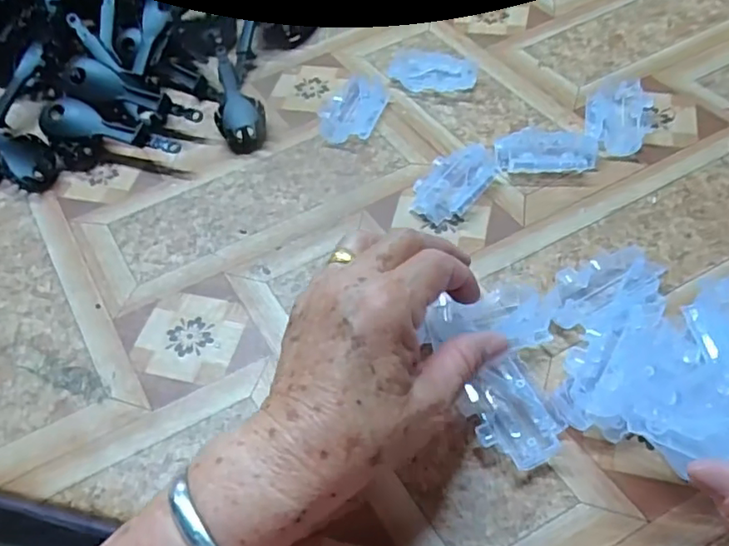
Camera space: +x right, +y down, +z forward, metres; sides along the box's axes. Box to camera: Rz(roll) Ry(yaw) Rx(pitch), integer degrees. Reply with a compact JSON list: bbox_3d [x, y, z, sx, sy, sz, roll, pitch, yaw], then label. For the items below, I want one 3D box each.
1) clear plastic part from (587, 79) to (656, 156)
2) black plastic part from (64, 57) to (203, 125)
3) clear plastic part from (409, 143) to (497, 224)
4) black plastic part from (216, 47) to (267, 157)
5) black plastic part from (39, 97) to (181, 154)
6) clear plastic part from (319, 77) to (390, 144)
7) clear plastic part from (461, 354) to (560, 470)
[{"bbox_3d":[0.185,-0.112,0.423,0.044,0.014,0.067,10,56,11],"label":"clear plastic part"},{"bbox_3d":[-0.181,-0.138,0.456,0.117,0.025,0.034,22,58,2],"label":"black plastic part"},{"bbox_3d":[0.061,-0.062,0.402,0.040,0.012,0.067,36,65,25],"label":"clear plastic part"},{"bbox_3d":[-0.104,-0.145,0.474,0.035,0.017,0.123,-15,55,-6],"label":"black plastic part"},{"bbox_3d":[-0.190,-0.103,0.436,0.114,0.023,0.030,16,58,15],"label":"black plastic part"},{"bbox_3d":[-0.009,-0.129,0.460,0.046,0.010,0.068,18,58,16],"label":"clear plastic part"},{"bbox_3d":[0.075,0.072,0.305,0.040,0.014,0.057,-15,55,-7],"label":"clear plastic part"}]

